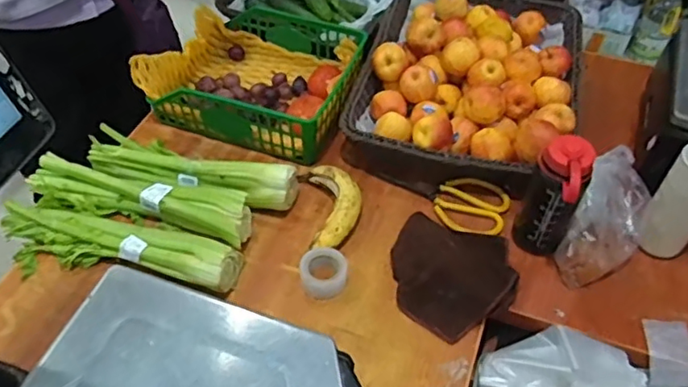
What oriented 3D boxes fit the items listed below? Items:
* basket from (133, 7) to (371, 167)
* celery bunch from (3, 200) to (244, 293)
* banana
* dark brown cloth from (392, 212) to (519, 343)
[{"bbox_3d":[-0.141,-0.193,0.971,0.310,0.093,0.251,17,51,13],"label":"basket"},{"bbox_3d":[-0.289,0.072,0.763,0.315,0.052,0.080,10,49,8],"label":"celery bunch"},{"bbox_3d":[-0.015,0.020,0.827,0.078,0.033,0.147,-6,49,-6],"label":"banana"},{"bbox_3d":[0.133,0.100,0.756,0.157,0.046,0.147,25,53,19],"label":"dark brown cloth"}]

